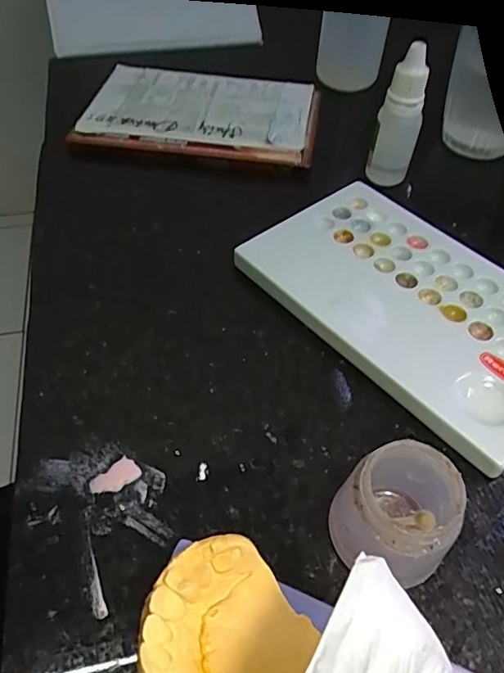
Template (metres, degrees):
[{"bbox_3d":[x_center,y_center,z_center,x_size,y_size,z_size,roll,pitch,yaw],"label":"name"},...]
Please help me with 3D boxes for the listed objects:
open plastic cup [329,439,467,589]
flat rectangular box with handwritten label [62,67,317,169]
[{"bbox_3d":[0.046,0.057,0.164,0.038,0.041,0.035,-1,53,1],"label":"open plastic cup"},{"bbox_3d":[-0.032,-0.150,0.334,0.148,0.012,0.085,6,53,6],"label":"flat rectangular box with handwritten label"}]

